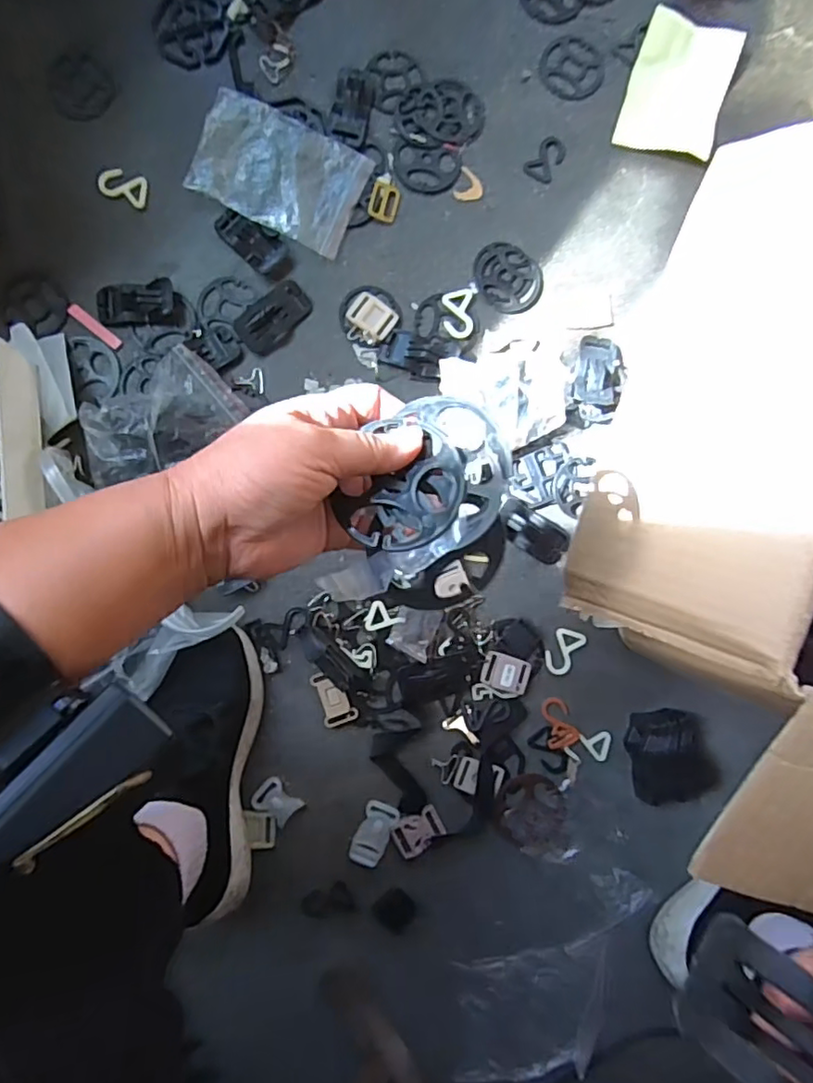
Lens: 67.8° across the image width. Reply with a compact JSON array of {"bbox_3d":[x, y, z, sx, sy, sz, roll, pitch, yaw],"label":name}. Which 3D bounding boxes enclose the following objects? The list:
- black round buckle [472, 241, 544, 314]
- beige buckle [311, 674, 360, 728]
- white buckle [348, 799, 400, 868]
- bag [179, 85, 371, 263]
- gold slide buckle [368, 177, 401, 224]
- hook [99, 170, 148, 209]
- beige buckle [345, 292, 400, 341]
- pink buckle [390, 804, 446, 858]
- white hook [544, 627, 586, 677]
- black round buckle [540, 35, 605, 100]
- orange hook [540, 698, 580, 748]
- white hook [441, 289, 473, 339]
[{"bbox_3d":[0.095,-0.245,0.562,0.065,0.004,0.059,27,88,-3],"label":"black round buckle"},{"bbox_3d":[-0.064,0.139,0.536,0.029,0.009,0.049,-20,90,-3],"label":"beige buckle"},{"bbox_3d":[-0.030,0.263,0.541,0.029,0.004,0.057,22,88,-3],"label":"white buckle"},{"bbox_3d":[-0.115,-0.333,0.546,0.147,0.016,0.098,24,88,-3],"label":"bag"},{"bbox_3d":[-0.020,-0.311,0.553,0.026,0.004,0.036,15,88,-3],"label":"gold slide buckle"},{"bbox_3d":[-0.255,-0.320,0.544,0.041,0.004,0.027,14,87,-4],"label":"hook"},{"bbox_3d":[-0.030,-0.206,0.553,0.042,0.010,0.033,32,87,-2],"label":"beige buckle"},{"bbox_3d":[0.011,0.261,0.545,0.044,0.006,0.033,-26,91,-3],"label":"pink buckle"},{"bbox_3d":[0.145,0.102,0.559,0.027,0.004,0.044,27,88,-3],"label":"white hook"},{"bbox_3d":[0.155,-0.444,0.567,0.059,0.004,0.061,0,89,-3],"label":"black round buckle"},{"bbox_3d":[0.137,0.165,0.550,0.028,0.004,0.044,-22,90,-3],"label":"orange hook"},{"bbox_3d":[0.048,-0.210,0.556,0.028,0.005,0.046,-6,89,-5],"label":"white hook"}]

